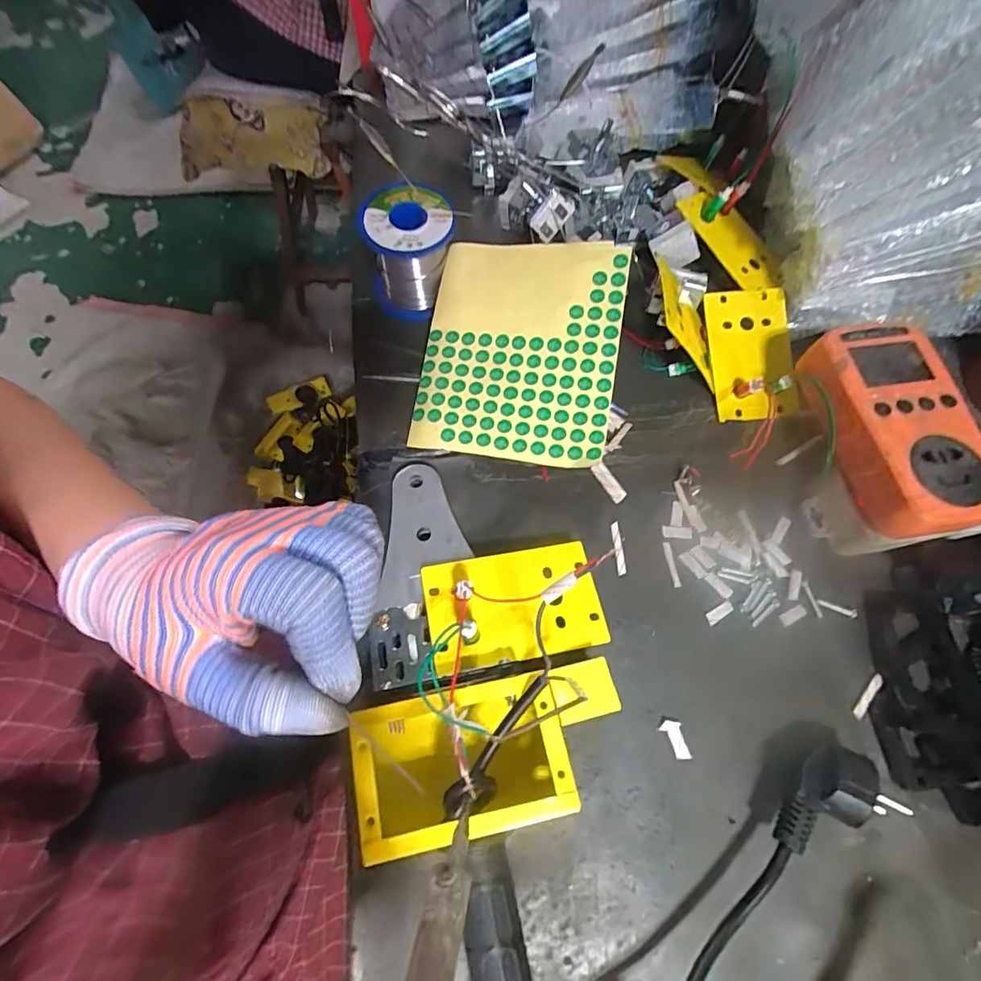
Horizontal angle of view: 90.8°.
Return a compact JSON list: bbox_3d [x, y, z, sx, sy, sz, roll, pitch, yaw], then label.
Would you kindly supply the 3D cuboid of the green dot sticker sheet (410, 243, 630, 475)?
[{"bbox_3d":[0.019,-0.097,0.330,0.129,0.008,0.155,8,80,11],"label":"green dot sticker sheet"}]

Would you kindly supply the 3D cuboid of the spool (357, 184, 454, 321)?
[{"bbox_3d":[-0.058,-0.172,0.353,0.063,0.066,0.065,-1,69,-3],"label":"spool"}]

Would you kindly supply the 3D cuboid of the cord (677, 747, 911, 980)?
[{"bbox_3d":[0.099,0.205,0.211,0.233,0.066,0.032,-37,75,-15],"label":"cord"}]

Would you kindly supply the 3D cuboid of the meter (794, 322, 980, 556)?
[{"bbox_3d":[0.237,-0.029,0.302,0.074,0.066,0.131,-10,70,-6],"label":"meter"}]

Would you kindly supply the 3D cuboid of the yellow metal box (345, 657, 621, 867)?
[{"bbox_3d":[0.000,0.128,0.241,0.129,0.054,0.070,-10,70,-6],"label":"yellow metal box"}]

